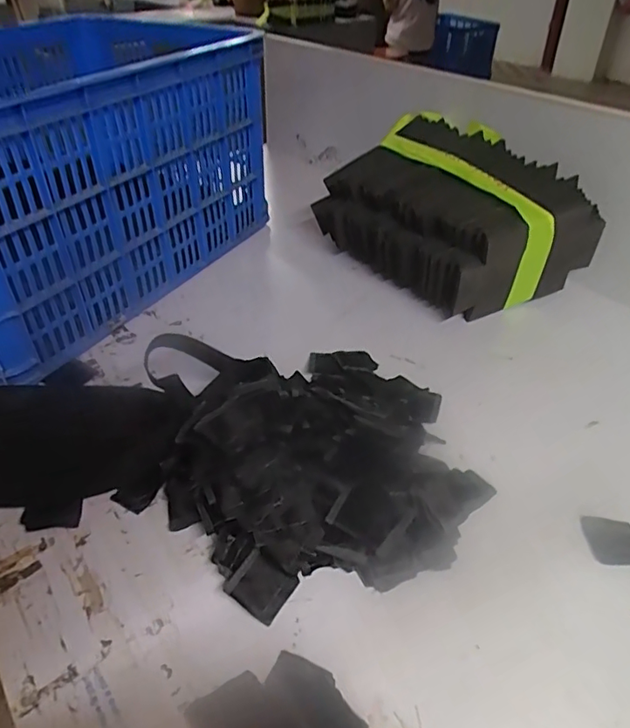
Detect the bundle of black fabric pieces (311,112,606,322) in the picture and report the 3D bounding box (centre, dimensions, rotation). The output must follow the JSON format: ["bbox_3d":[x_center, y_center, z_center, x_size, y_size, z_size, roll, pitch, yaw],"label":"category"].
[{"bbox_3d":[0.201,-0.225,0.835,0.239,0.188,0.358,-21,43,-23],"label":"bundle of black fabric pieces"}]

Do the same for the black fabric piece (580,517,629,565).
[{"bbox_3d":[0.279,0.162,0.497,0.054,0.004,0.047,2,39,3],"label":"black fabric piece"}]

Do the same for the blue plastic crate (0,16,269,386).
[{"bbox_3d":[-0.360,-0.272,0.797,0.342,0.309,0.581,17,42,21],"label":"blue plastic crate"}]

